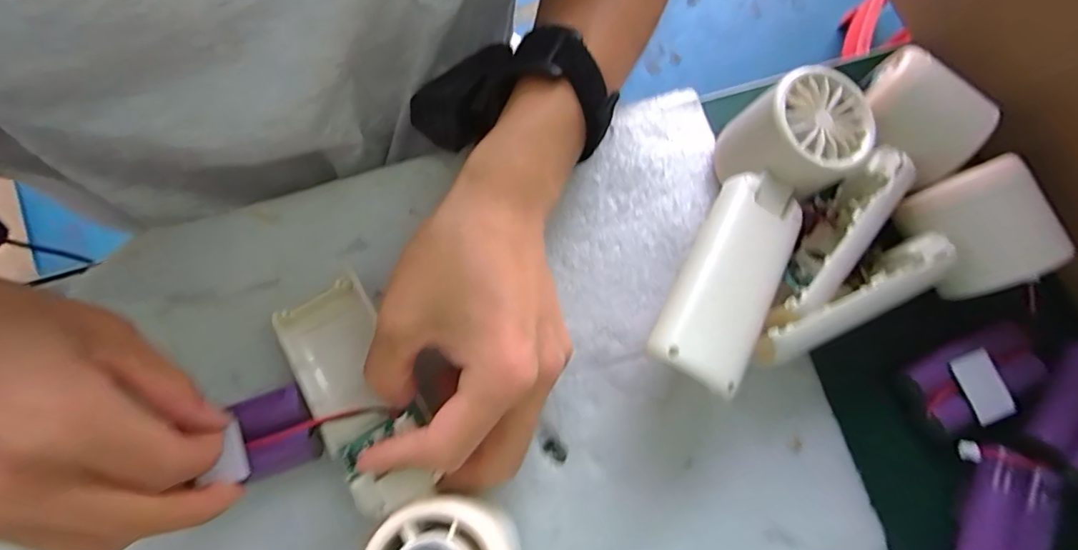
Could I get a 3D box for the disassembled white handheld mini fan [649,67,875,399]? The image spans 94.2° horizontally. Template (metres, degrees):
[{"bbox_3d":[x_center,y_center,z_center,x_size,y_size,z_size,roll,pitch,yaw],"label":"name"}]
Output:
[{"bbox_3d":[0.097,-0.023,0.242,0.054,0.052,0.158,33,78,5],"label":"disassembled white handheld mini fan"}]

